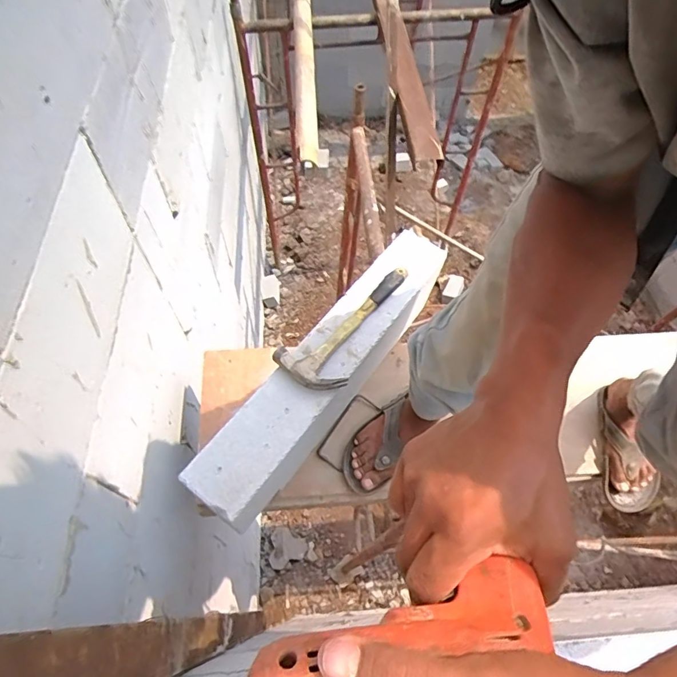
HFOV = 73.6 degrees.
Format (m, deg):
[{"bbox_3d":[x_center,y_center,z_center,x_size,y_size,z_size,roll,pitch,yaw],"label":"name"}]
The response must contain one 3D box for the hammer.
[{"bbox_3d":[0.037,-0.014,0.742,0.287,0.030,0.104,-36,67,-21],"label":"hammer"}]

